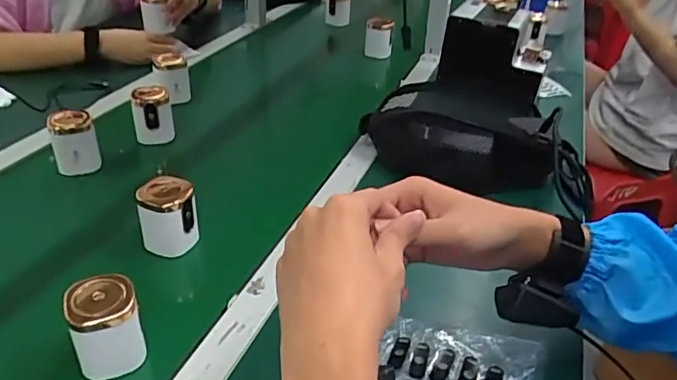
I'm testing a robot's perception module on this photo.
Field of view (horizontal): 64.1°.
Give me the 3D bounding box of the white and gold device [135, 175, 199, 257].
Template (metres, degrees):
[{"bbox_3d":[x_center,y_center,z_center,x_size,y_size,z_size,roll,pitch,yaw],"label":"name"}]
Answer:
[{"bbox_3d":[-0.191,0.030,0.610,0.064,0.077,0.049,-11,36,-21],"label":"white and gold device"}]

